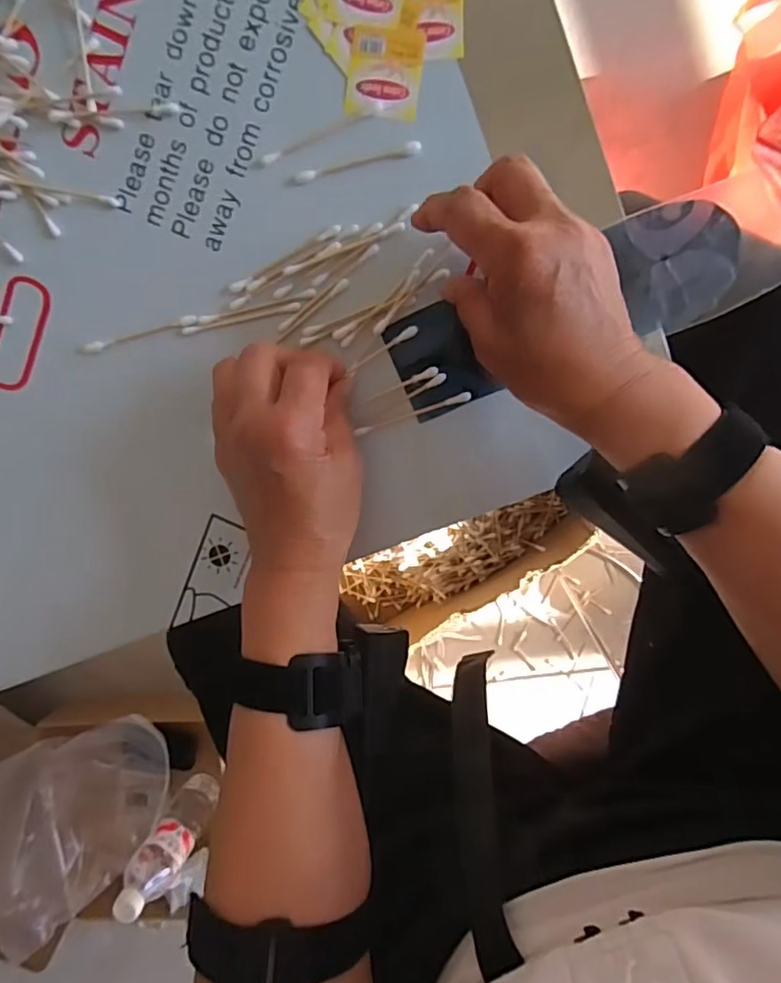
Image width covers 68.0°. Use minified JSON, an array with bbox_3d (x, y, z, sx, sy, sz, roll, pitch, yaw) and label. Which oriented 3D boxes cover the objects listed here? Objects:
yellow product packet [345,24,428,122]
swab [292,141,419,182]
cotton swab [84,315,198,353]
[{"bbox_3d":[-0.003,-0.228,0.313,0.040,0.004,0.044,8,99,2],"label":"yellow product packet"},{"bbox_3d":[-0.019,-0.182,0.320,0.072,0.004,0.006,-12,98,5],"label":"swab"},{"bbox_3d":[-0.149,-0.094,0.347,0.070,0.007,0.006,-13,98,5],"label":"cotton swab"}]

